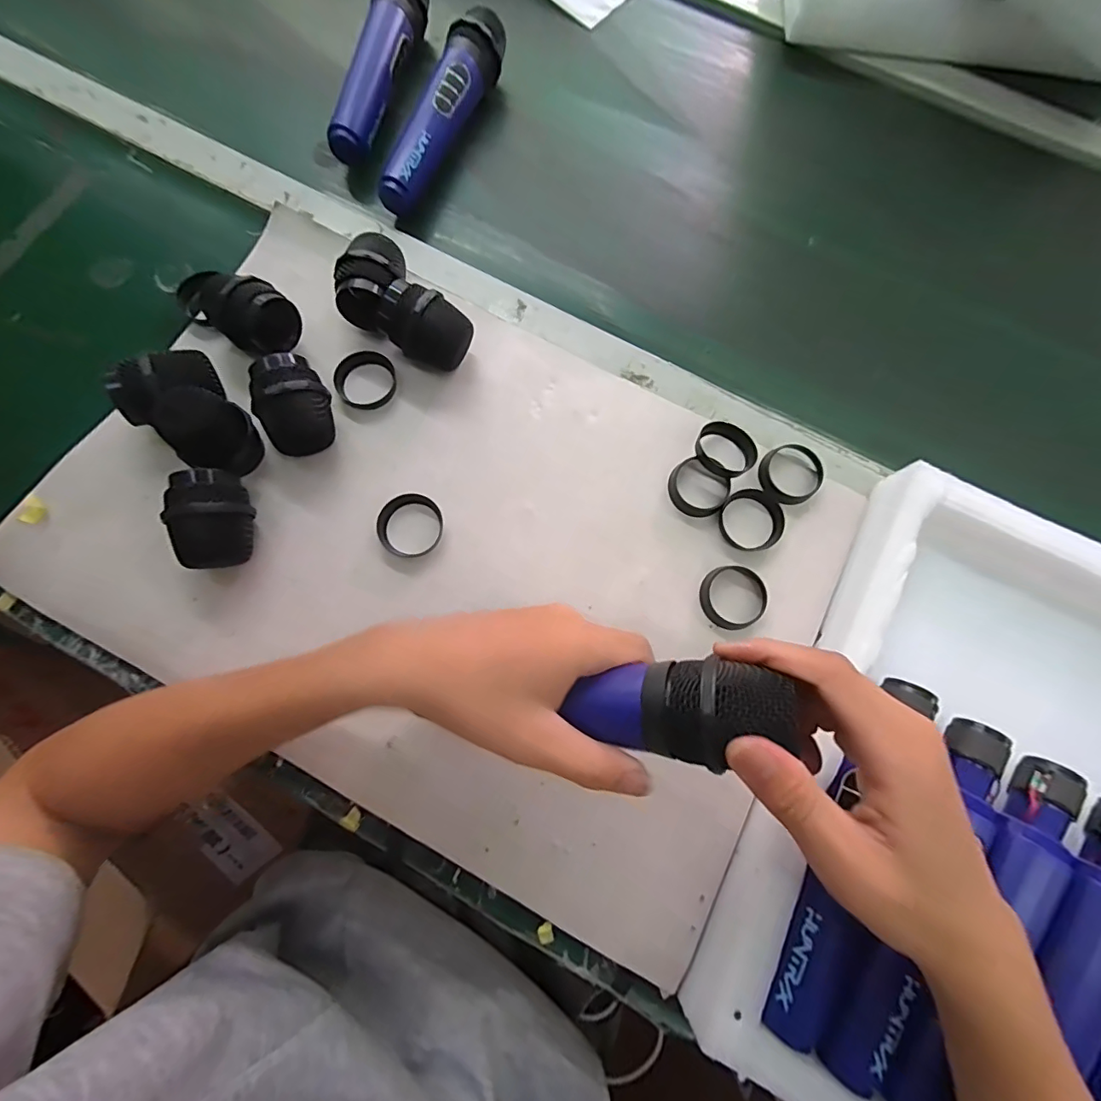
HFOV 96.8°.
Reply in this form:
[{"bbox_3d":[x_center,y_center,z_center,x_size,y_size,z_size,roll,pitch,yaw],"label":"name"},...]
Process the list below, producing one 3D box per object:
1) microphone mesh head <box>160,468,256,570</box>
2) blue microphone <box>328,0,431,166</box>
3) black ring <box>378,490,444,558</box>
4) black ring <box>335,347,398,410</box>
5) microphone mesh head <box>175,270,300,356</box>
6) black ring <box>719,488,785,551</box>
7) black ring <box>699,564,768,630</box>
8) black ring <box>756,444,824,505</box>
[{"bbox_3d":[-0.217,-0.019,0.317,0.045,0.048,0.056,-15,77,-5],"label":"microphone mesh head"},{"bbox_3d":[-0.148,-0.423,0.418,0.038,0.034,0.192,14,76,2],"label":"blue microphone"},{"bbox_3d":[-0.097,-0.017,0.339,0.044,0.008,0.045,0,76,-2],"label":"black ring"},{"bbox_3d":[-0.138,-0.126,0.364,0.046,0.010,0.044,0,76,-2],"label":"black ring"},{"bbox_3d":[-0.212,-0.164,0.346,0.058,0.051,0.045,28,77,5],"label":"microphone mesh head"},{"bbox_3d":[0.142,-0.021,0.345,0.042,0.011,0.043,0,76,-2],"label":"black ring"},{"bbox_3d":[0.124,0.031,0.334,0.042,0.010,0.043,0,76,-2],"label":"black ring"},{"bbox_3d":[0.172,-0.053,0.353,0.047,0.014,0.043,0,76,-2],"label":"black ring"}]

